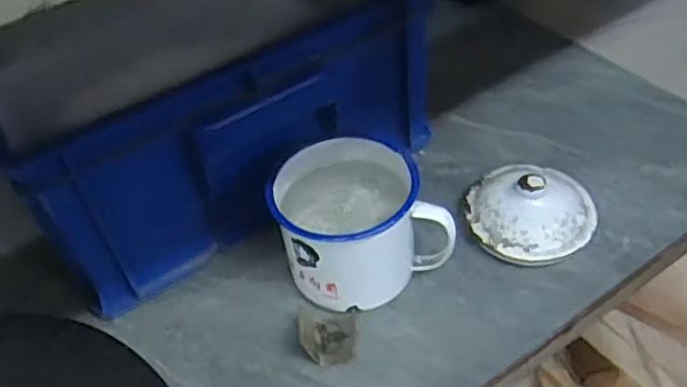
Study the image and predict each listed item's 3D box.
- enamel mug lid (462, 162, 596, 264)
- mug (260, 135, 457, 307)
[{"bbox_3d":[0.152,0.010,0.534,0.098,0.047,0.093,-4,46,4],"label":"enamel mug lid"},{"bbox_3d":[0.013,0.028,0.498,0.116,0.095,0.090,-21,47,-13],"label":"mug"}]

